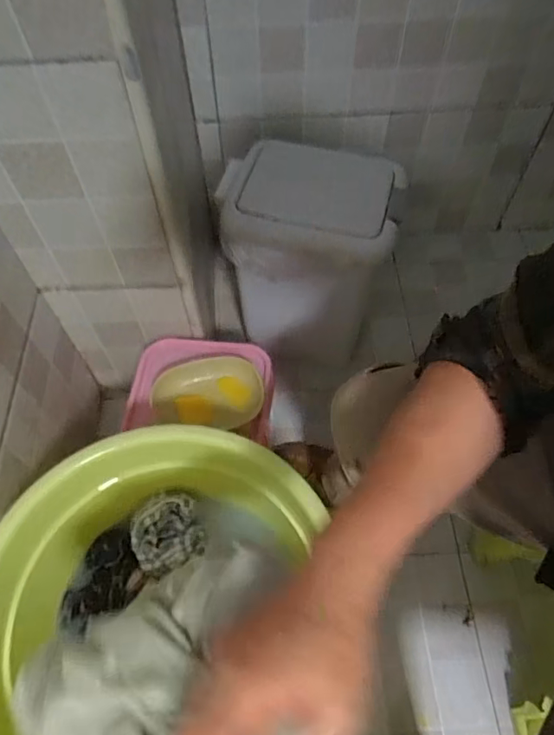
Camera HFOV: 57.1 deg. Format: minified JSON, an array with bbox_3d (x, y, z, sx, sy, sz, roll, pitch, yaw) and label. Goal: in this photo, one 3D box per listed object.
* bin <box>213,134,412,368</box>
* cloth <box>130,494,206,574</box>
[{"bbox_3d":[0.045,-0.166,0.891,0.248,0.373,0.170,1,59,1],"label":"bin"},{"bbox_3d":[-0.136,0.202,0.625,0.083,0.029,0.082,-18,86,-15],"label":"cloth"}]

